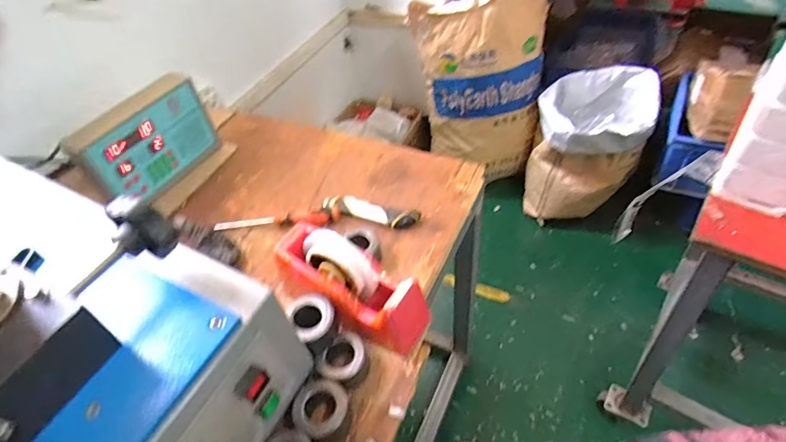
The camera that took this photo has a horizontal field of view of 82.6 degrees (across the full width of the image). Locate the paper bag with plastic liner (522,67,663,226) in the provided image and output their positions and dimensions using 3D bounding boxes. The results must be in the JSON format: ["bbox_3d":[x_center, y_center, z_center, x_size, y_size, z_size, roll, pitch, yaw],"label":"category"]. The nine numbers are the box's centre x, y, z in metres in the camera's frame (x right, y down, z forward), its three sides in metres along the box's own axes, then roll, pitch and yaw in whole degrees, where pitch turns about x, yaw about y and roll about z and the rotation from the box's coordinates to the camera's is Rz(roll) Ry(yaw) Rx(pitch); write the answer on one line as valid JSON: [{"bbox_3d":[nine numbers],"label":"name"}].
[{"bbox_3d":[0.624,-0.227,1.456,0.316,0.402,0.349,19,52,22],"label":"paper bag with plastic liner"}]

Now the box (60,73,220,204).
[{"bbox_3d":[-0.410,-0.137,0.766,0.047,0.144,0.227,24,55,26],"label":"box"}]

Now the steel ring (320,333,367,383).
[{"bbox_3d":[-0.059,0.170,0.542,0.049,0.034,0.055,-1,47,6],"label":"steel ring"}]

